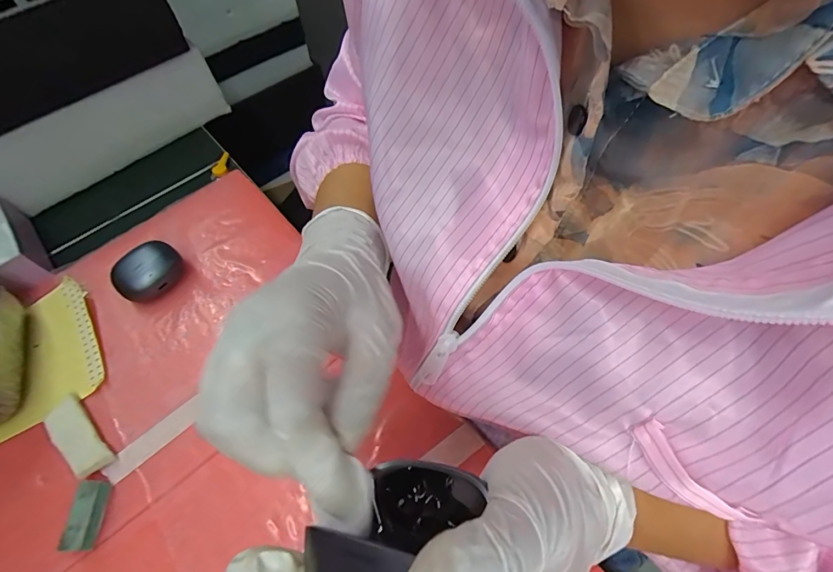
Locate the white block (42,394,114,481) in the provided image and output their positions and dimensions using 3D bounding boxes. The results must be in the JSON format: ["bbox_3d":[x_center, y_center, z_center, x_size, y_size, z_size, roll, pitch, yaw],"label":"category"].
[{"bbox_3d":[-0.251,0.109,0.299,0.068,0.006,0.024,35,44,23],"label":"white block"}]

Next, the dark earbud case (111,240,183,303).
[{"bbox_3d":[-0.239,-0.012,0.364,0.043,0.028,0.054,35,66,23],"label":"dark earbud case"}]

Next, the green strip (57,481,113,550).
[{"bbox_3d":[-0.221,0.153,0.272,0.016,0.016,0.040,-3,58,2],"label":"green strip"}]

